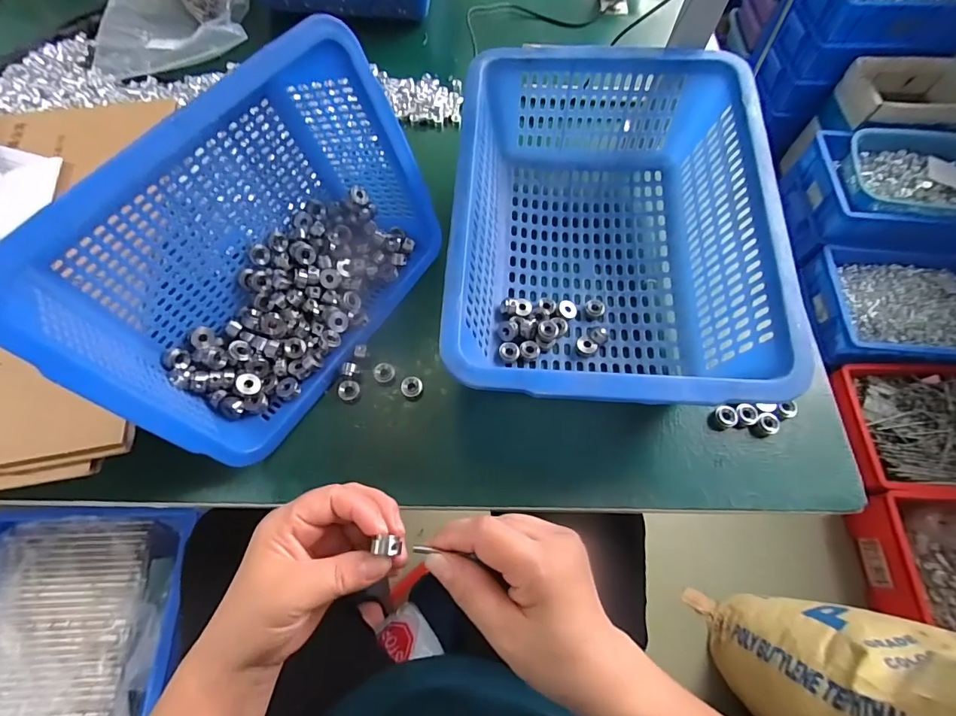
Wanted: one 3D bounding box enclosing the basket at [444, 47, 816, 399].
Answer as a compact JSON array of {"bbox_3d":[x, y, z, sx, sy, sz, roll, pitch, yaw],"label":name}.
[{"bbox_3d":[0.111,-0.114,0.425,0.261,0.120,0.347,4,66,0],"label":"basket"}]

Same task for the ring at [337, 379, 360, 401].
[{"bbox_3d":[-0.122,0.030,0.420,0.019,0.007,0.018,3,66,0],"label":"ring"}]

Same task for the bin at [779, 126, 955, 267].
[{"bbox_3d":[1.217,-0.473,1.311,0.509,0.229,0.384,-1,66,-2],"label":"bin"}]

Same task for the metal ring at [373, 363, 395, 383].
[{"bbox_3d":[-0.091,0.014,0.430,0.020,0.006,0.018,6,66,1],"label":"metal ring"}]

